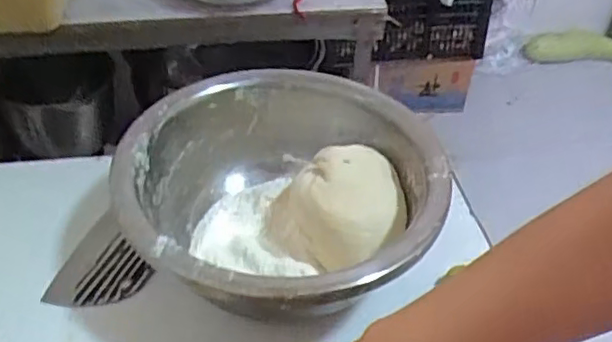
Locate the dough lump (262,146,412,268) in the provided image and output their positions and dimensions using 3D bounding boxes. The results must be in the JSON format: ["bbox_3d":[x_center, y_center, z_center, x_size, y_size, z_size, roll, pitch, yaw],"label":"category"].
[{"bbox_3d":[0.025,0.040,0.566,0.126,0.086,0.092,1,41,-2],"label":"dough lump"}]

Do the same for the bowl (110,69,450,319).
[{"bbox_3d":[-0.022,0.031,0.561,0.271,0.106,0.273,11,41,10],"label":"bowl"}]

